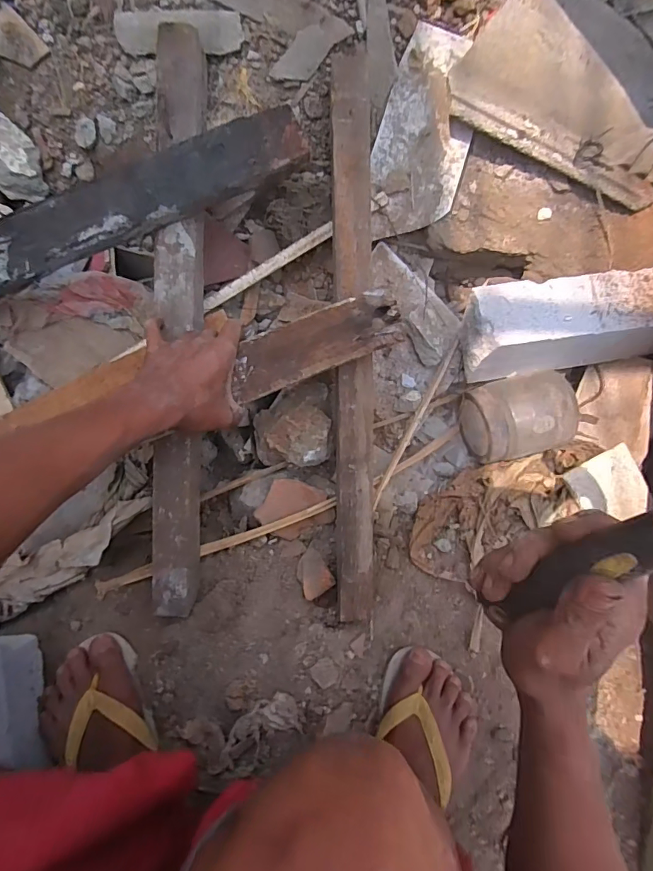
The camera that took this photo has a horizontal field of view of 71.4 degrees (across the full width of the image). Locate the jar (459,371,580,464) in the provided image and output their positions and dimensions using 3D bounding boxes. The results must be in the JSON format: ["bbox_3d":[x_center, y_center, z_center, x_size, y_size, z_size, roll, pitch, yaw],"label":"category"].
[{"bbox_3d":[0.242,-0.025,0.571,0.123,0.092,0.099,-17,92,-4],"label":"jar"}]

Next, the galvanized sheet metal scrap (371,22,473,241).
[{"bbox_3d":[0.110,-0.333,0.518,0.101,0.006,0.204,16,109,0],"label":"galvanized sheet metal scrap"}]

